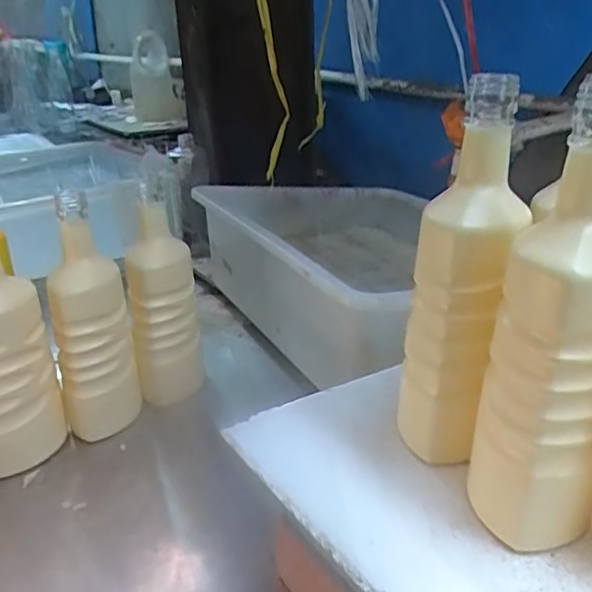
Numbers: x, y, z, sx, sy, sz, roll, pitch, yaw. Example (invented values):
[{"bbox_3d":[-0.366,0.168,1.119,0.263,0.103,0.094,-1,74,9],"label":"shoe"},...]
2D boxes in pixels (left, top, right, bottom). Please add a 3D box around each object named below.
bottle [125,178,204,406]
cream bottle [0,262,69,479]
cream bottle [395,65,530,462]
[{"bbox_3d":[-0.151,0.009,0.707,0.072,0.245,0.062,-5,24,-9],"label":"bottle"},{"bbox_3d":[-0.291,0.054,0.609,0.087,0.257,0.071,-17,28,-31],"label":"cream bottle"},{"bbox_3d":[0.110,-0.003,0.421,0.075,0.253,0.082,4,27,12],"label":"cream bottle"}]

